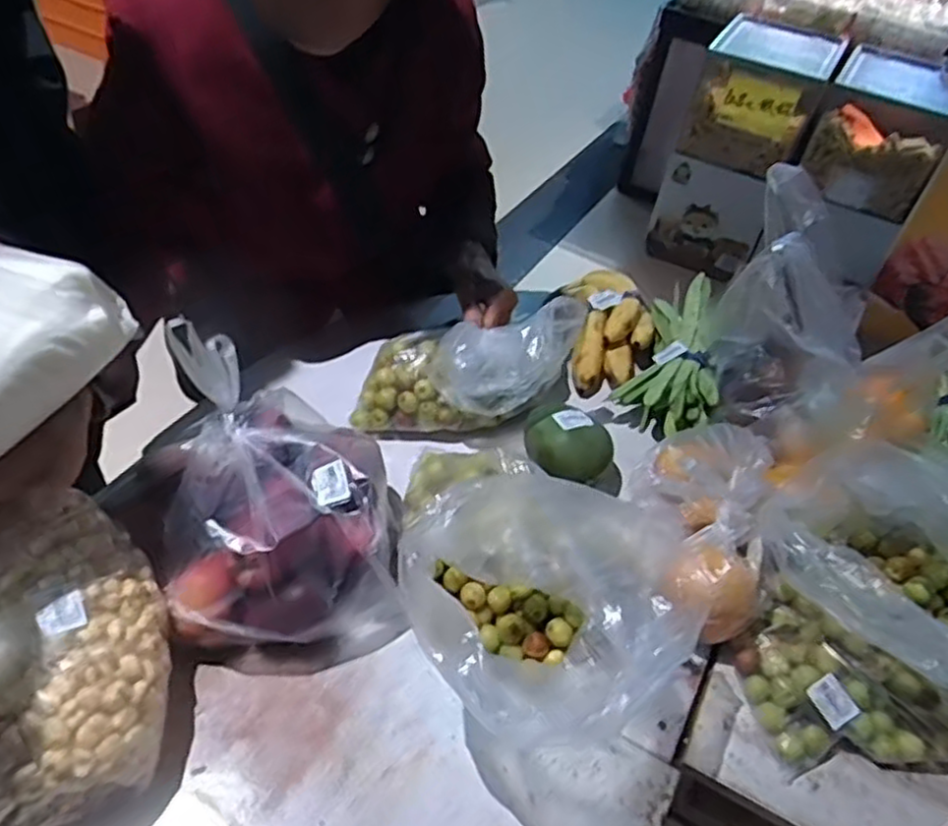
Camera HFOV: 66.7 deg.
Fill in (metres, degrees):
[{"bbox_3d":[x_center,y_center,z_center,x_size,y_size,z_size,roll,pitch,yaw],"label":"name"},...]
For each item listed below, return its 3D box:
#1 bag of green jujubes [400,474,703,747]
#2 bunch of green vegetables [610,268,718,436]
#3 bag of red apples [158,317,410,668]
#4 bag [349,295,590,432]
[{"bbox_3d":[0.055,0.158,0.622,0.165,0.161,0.242,-33,58,-32],"label":"bag of green jujubes"},{"bbox_3d":[0.246,-0.078,0.895,0.112,0.068,0.225,15,61,7],"label":"bunch of green vegetables"},{"bbox_3d":[-0.180,0.082,0.663,0.200,0.175,0.238,-5,47,-12],"label":"bag of red apples"},{"bbox_3d":[-0.001,-0.041,0.815,0.270,0.137,0.111,-18,44,17],"label":"bag"}]

